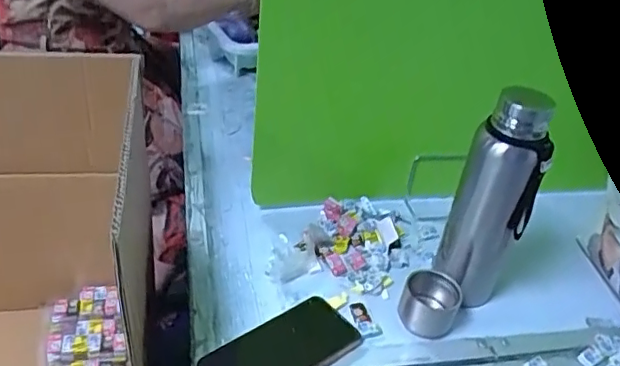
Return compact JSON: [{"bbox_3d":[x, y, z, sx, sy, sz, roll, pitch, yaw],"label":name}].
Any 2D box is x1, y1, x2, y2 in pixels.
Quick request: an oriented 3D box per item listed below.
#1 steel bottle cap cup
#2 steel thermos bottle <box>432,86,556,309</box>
[{"bbox_3d":[0.136,0.137,0.663,0.061,0.045,0.056,5,35,-3],"label":"steel bottle cap cup"},{"bbox_3d":[0.206,0.014,0.657,0.079,0.269,0.081,17,36,14],"label":"steel thermos bottle"}]

